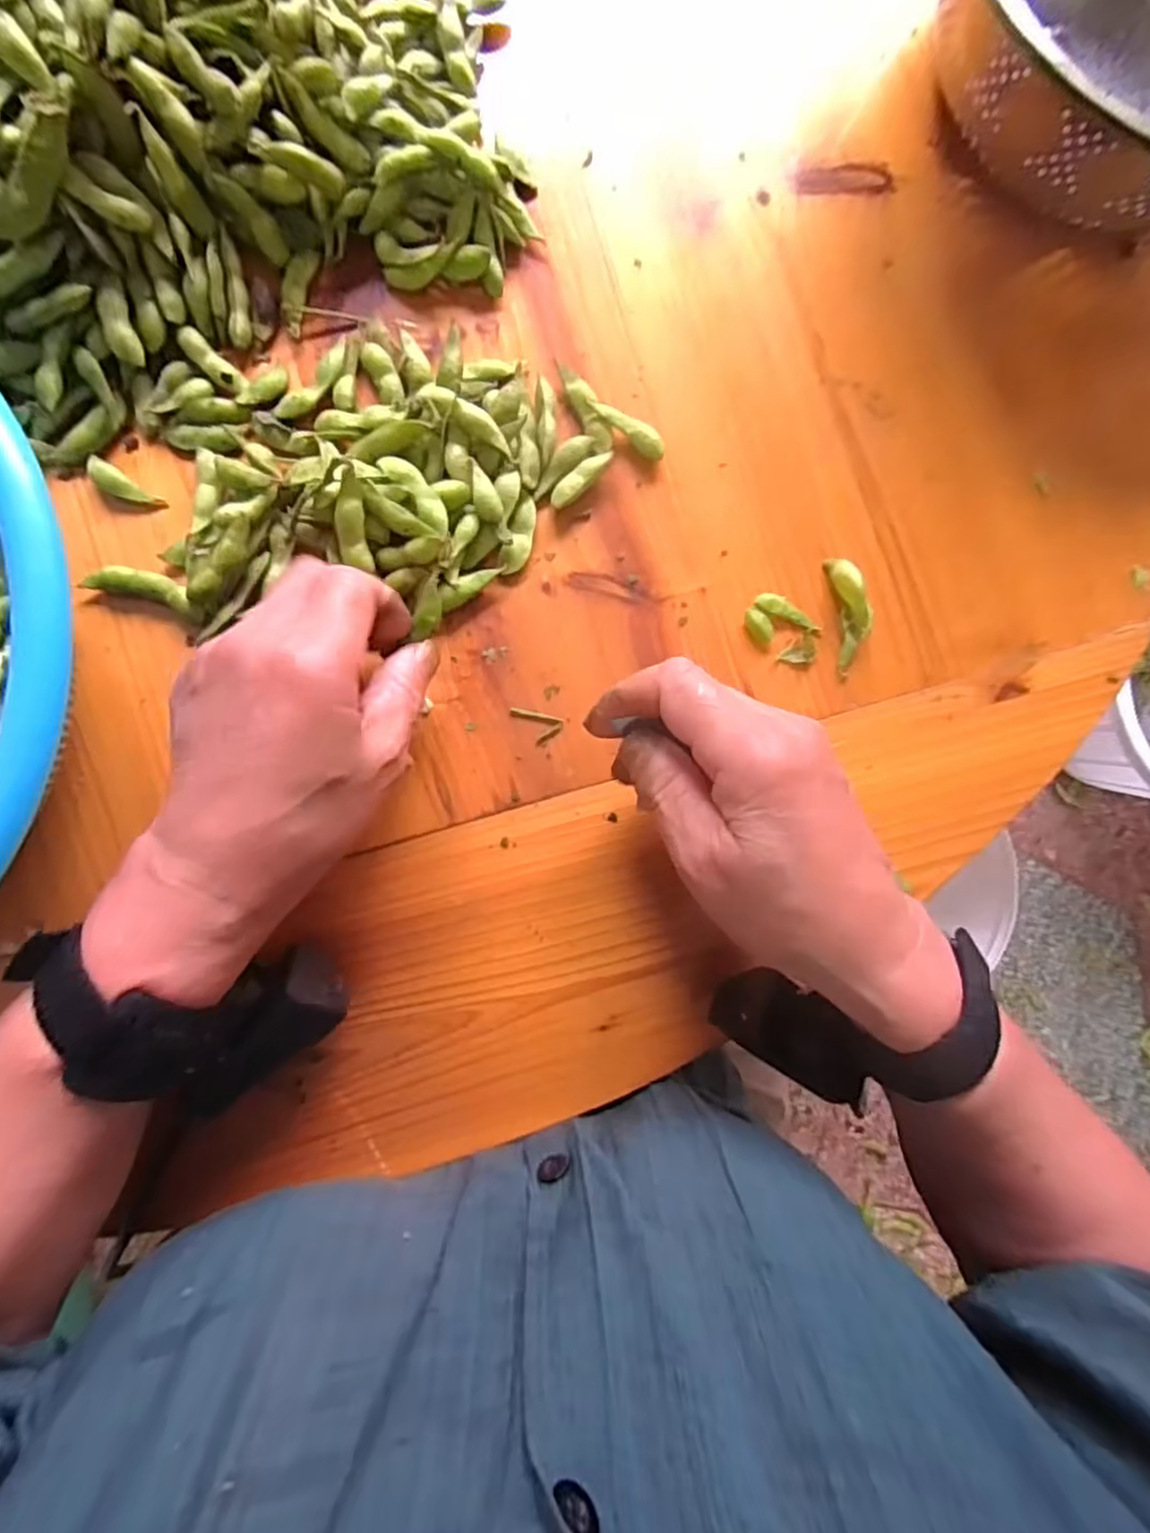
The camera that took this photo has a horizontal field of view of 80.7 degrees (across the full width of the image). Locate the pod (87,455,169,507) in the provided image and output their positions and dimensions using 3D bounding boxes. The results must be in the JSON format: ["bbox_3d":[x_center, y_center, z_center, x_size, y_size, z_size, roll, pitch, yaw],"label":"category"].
[{"bbox_3d":[-0.198,-0.122,0.297,0.034,0.005,0.011,31,84,-15],"label":"pod"}]

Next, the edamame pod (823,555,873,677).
[{"bbox_3d":[0.128,-0.071,0.314,0.013,0.014,0.054,-6,87,-5],"label":"edamame pod"}]

